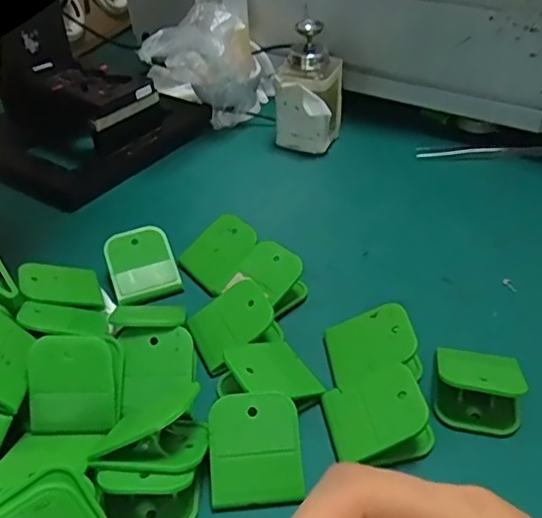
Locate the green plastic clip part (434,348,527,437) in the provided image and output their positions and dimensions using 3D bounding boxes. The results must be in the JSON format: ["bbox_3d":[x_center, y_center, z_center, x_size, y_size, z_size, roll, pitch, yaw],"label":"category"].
[{"bbox_3d":[0.119,0.072,0.329,0.045,0.030,0.048,8,42,12],"label":"green plastic clip part"}]

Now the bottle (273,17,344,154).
[{"bbox_3d":[0.036,-0.159,0.548,0.059,0.112,0.051,10,42,14],"label":"bottle"}]

